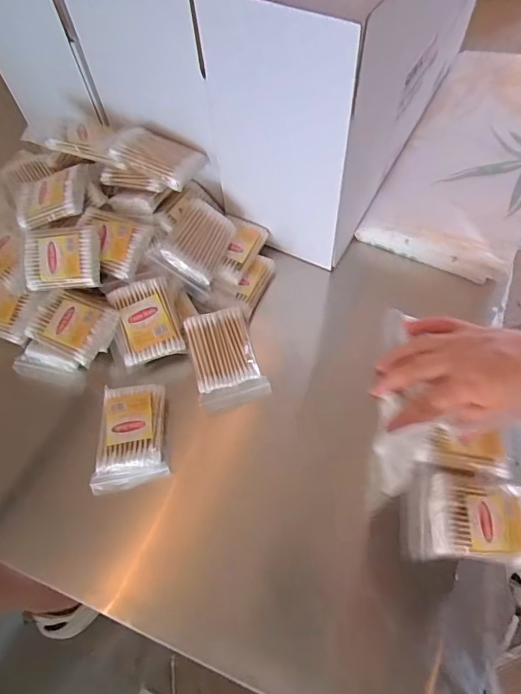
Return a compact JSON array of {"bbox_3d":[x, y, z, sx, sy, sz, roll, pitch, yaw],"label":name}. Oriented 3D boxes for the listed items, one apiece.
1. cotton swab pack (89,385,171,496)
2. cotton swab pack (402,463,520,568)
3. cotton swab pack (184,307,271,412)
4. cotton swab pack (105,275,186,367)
[{"bbox_3d":[-0.114,0.076,0.396,0.063,0.020,0.084,-9,62,-2],"label":"cotton swab pack"},{"bbox_3d":[0.160,0.130,0.361,0.091,0.018,0.068,5,64,2],"label":"cotton swab pack"},{"bbox_3d":[-0.033,0.009,0.423,0.059,0.021,0.086,-16,65,-8],"label":"cotton swab pack"},{"bbox_3d":[-0.106,-0.024,0.424,0.053,0.009,0.072,-18,84,-2],"label":"cotton swab pack"}]

